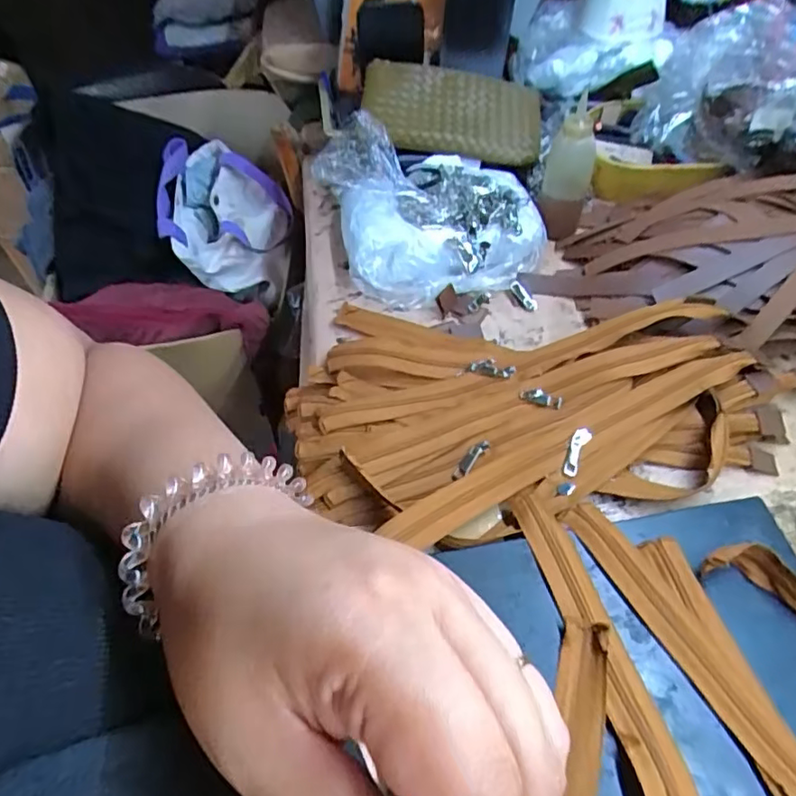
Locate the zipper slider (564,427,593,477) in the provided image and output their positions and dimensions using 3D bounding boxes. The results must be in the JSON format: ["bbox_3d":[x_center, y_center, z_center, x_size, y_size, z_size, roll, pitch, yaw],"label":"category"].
[{"bbox_3d":[0.142,0.043,0.458,0.014,0.004,0.043,21,70,17],"label":"zipper slider"}]

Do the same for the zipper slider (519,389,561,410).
[{"bbox_3d":[0.122,0.000,0.490,0.035,0.007,0.014,22,57,17],"label":"zipper slider"}]

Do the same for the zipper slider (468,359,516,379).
[{"bbox_3d":[0.086,-0.027,0.522,0.039,0.008,0.016,17,55,14],"label":"zipper slider"}]

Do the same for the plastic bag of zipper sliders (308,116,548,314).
[{"bbox_3d":[0.037,-0.202,0.607,0.214,0.092,0.189,-16,54,-10],"label":"plastic bag of zipper sliders"}]

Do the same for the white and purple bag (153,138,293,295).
[{"bbox_3d":[-0.245,-0.264,0.821,0.171,0.108,0.197,-13,54,-8],"label":"white and purple bag"}]

